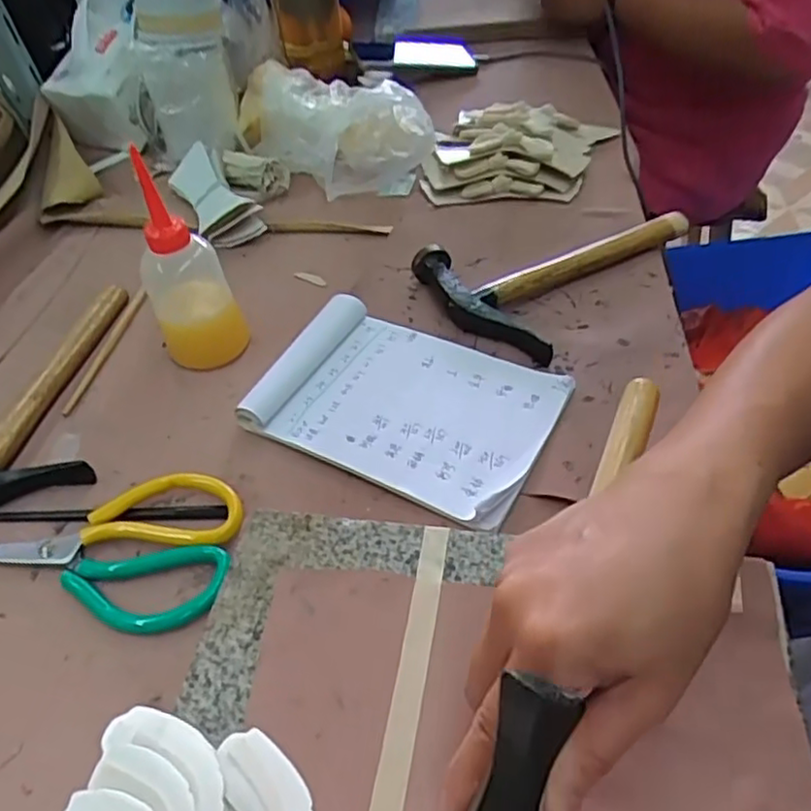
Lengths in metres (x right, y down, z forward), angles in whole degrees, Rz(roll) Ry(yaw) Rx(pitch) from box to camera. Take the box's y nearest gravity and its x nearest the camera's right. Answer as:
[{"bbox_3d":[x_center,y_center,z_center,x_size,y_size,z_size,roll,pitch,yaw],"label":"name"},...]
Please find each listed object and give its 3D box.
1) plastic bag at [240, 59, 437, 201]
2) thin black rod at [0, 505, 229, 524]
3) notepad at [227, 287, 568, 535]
[{"bbox_3d":[-0.092,-0.308,0.733,0.131,0.079,0.243,-30,51,-20],"label":"plastic bag"},{"bbox_3d":[-0.229,0.074,0.446,0.226,0.008,0.013,-2,47,4],"label":"thin black rod"},{"bbox_3d":[0.000,-0.005,0.481,0.204,0.024,0.137,20,53,23],"label":"notepad"}]

